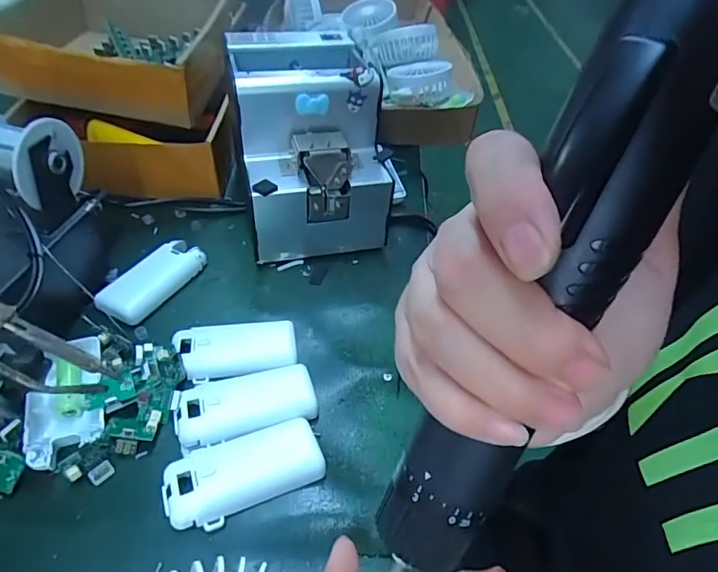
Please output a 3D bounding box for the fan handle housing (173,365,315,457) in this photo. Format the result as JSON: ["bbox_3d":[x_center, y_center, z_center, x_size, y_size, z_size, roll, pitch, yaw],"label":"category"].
[{"bbox_3d":[-0.078,0.081,0.332,0.092,0.014,0.045,-11,48,-18],"label":"fan handle housing"}]

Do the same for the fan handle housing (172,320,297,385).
[{"bbox_3d":[-0.093,0.048,0.365,0.087,0.013,0.044,-6,47,-13],"label":"fan handle housing"}]

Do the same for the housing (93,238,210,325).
[{"bbox_3d":[-0.175,-0.005,0.406,0.045,0.015,0.093,24,47,16],"label":"housing"}]

